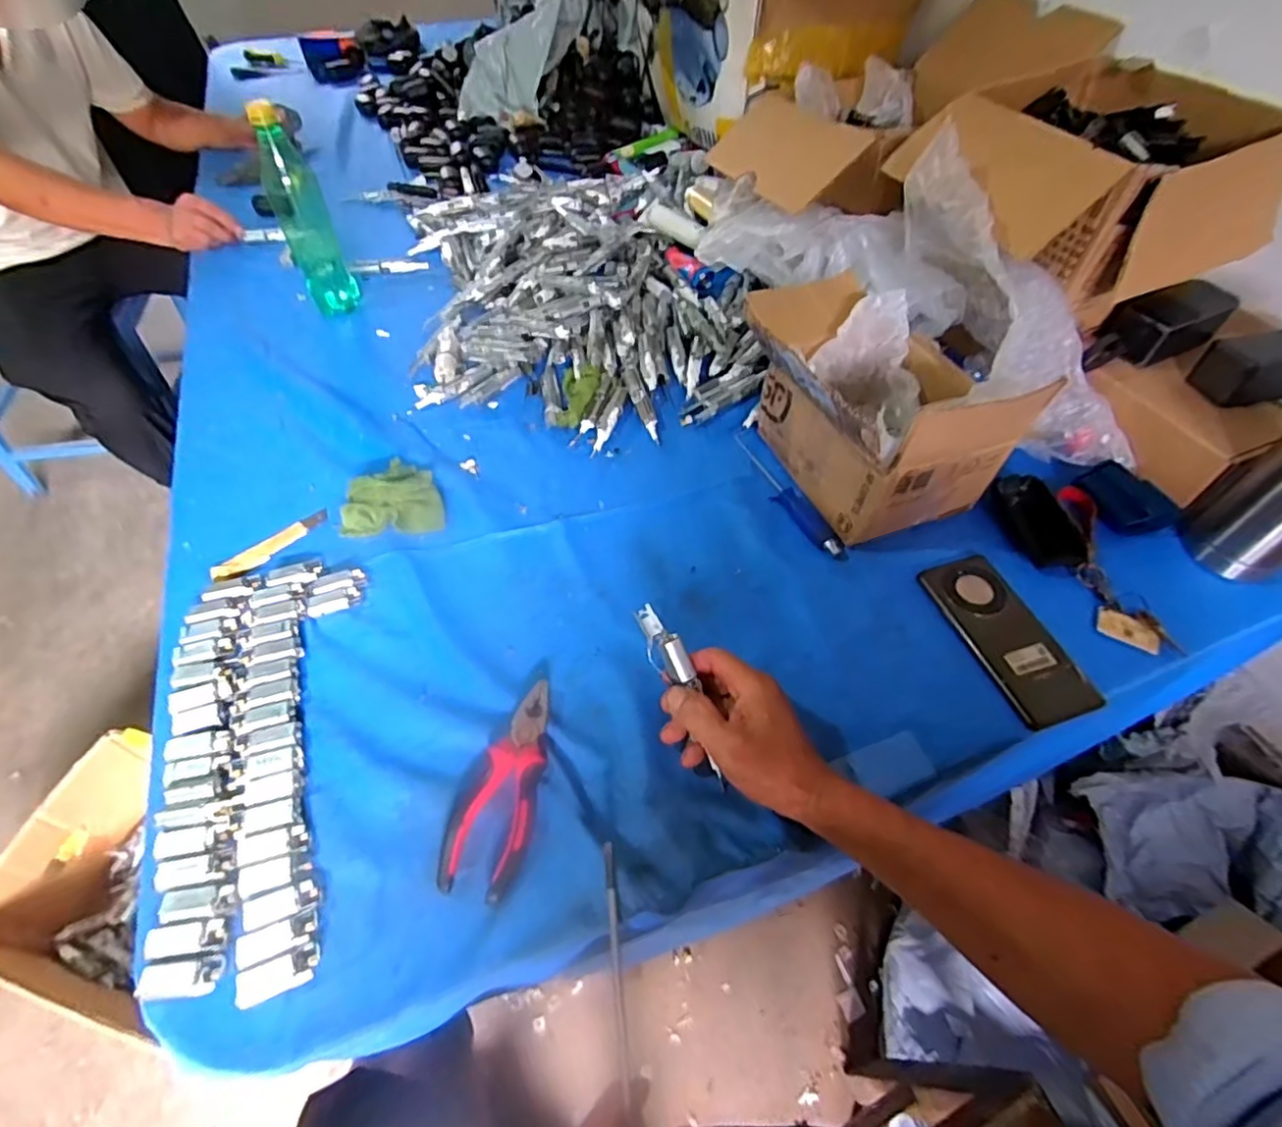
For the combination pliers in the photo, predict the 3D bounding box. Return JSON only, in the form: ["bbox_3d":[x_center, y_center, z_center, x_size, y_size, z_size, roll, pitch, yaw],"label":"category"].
[{"bbox_3d":[-0.106,0.160,0.458,0.062,0.012,0.151,7,52,5],"label":"combination pliers"}]

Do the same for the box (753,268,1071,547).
[{"bbox_3d":[0.224,-0.174,0.635,0.201,0.159,0.277,-13,54,-10],"label":"box"}]

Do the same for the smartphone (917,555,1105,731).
[{"bbox_3d":[0.325,0.062,0.553,0.073,0.011,0.165,-16,56,-8],"label":"smartphone"}]

